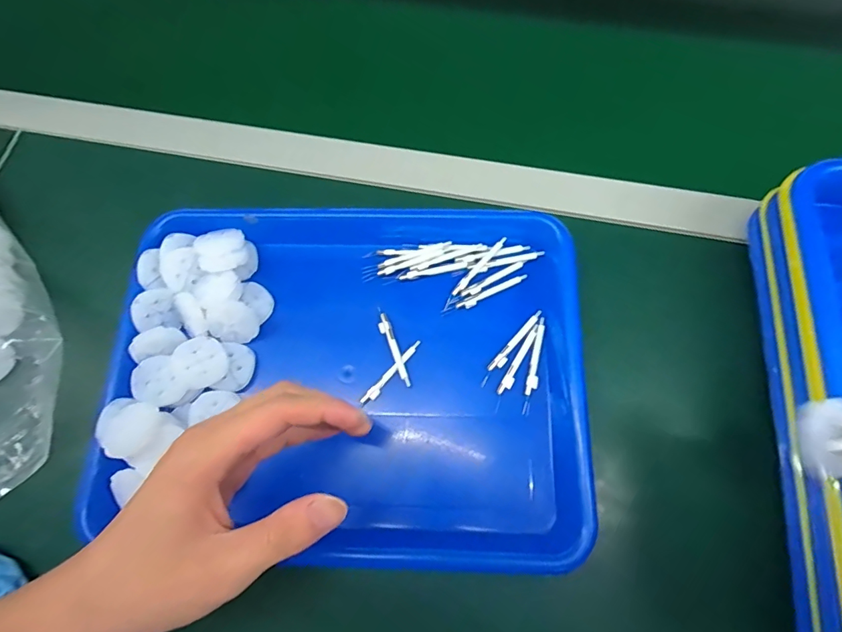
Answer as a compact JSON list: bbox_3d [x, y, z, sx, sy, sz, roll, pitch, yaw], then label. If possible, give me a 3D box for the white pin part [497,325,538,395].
[{"bbox_3d":[0.073,0.032,0.337,0.008,0.004,0.058,30,75,12],"label":"white pin part"}]

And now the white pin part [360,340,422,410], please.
[{"bbox_3d":[-0.022,0.042,0.338,0.007,0.004,0.062,39,77,14],"label":"white pin part"}]

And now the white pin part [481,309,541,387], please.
[{"bbox_3d":[0.067,0.023,0.341,0.008,0.004,0.071,40,77,14],"label":"white pin part"}]

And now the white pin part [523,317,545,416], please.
[{"bbox_3d":[0.083,0.036,0.337,0.008,0.004,0.072,10,72,6],"label":"white pin part"}]

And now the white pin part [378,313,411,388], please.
[{"bbox_3d":[-0.021,0.025,0.341,0.009,0.007,0.060,-19,72,-4],"label":"white pin part"}]

